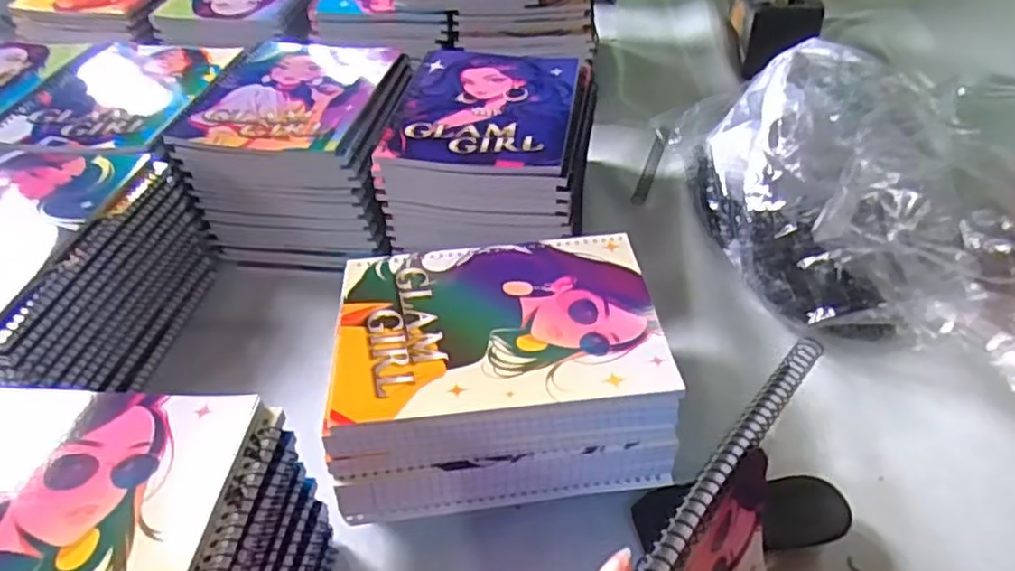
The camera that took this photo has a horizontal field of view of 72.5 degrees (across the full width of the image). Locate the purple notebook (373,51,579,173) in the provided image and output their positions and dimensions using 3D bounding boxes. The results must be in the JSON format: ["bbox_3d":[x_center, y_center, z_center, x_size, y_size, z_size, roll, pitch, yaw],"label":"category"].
[{"bbox_3d":[-0.017,-0.159,0.602,0.147,0.008,0.195,4,43,8],"label":"purple notebook"}]

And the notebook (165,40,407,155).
[{"bbox_3d":[-0.194,-0.179,0.638,0.155,0.013,0.200,4,43,7],"label":"notebook"}]

